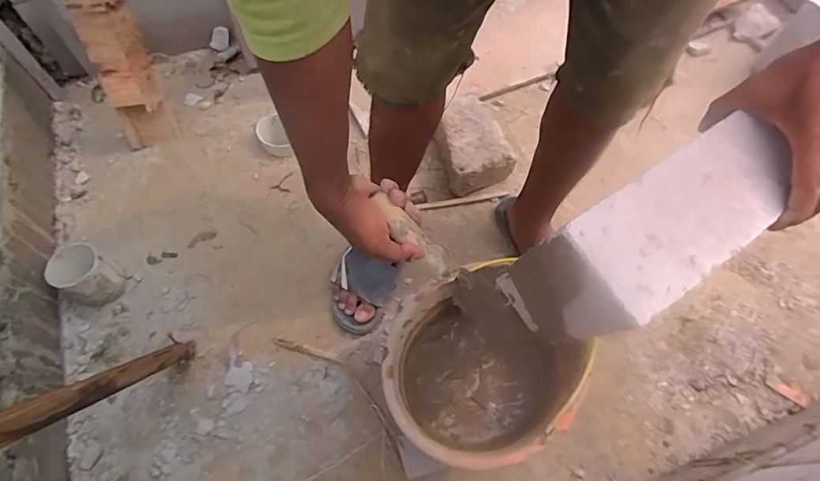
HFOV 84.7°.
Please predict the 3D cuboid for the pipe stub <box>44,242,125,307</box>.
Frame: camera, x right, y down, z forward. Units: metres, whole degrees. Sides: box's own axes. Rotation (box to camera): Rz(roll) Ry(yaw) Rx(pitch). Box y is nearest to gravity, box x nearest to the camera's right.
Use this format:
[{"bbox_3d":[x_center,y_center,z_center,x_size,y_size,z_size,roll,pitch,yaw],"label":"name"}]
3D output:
[{"bbox_3d":[-0.613,0.070,0.849,0.105,0.115,0.091,29,64,13],"label":"pipe stub"}]

